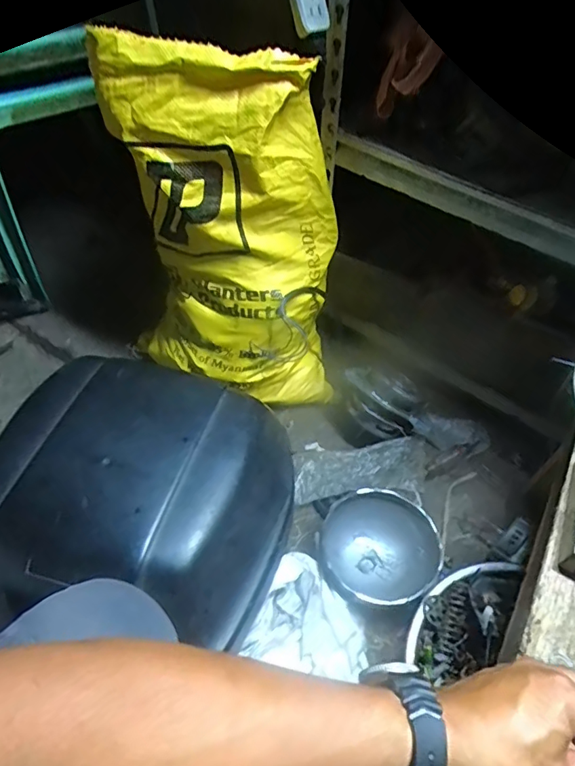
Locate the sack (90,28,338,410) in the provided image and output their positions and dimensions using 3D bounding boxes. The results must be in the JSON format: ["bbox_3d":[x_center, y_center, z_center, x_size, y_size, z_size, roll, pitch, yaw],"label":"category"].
[{"bbox_3d":[-0.083,-0.200,0.789,0.317,0.513,0.224,-8,54,-7],"label":"sack"}]

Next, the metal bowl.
[{"bbox_3d":[0.137,0.257,0.774,0.168,0.095,0.158,0,54,-1],"label":"metal bowl"}]

